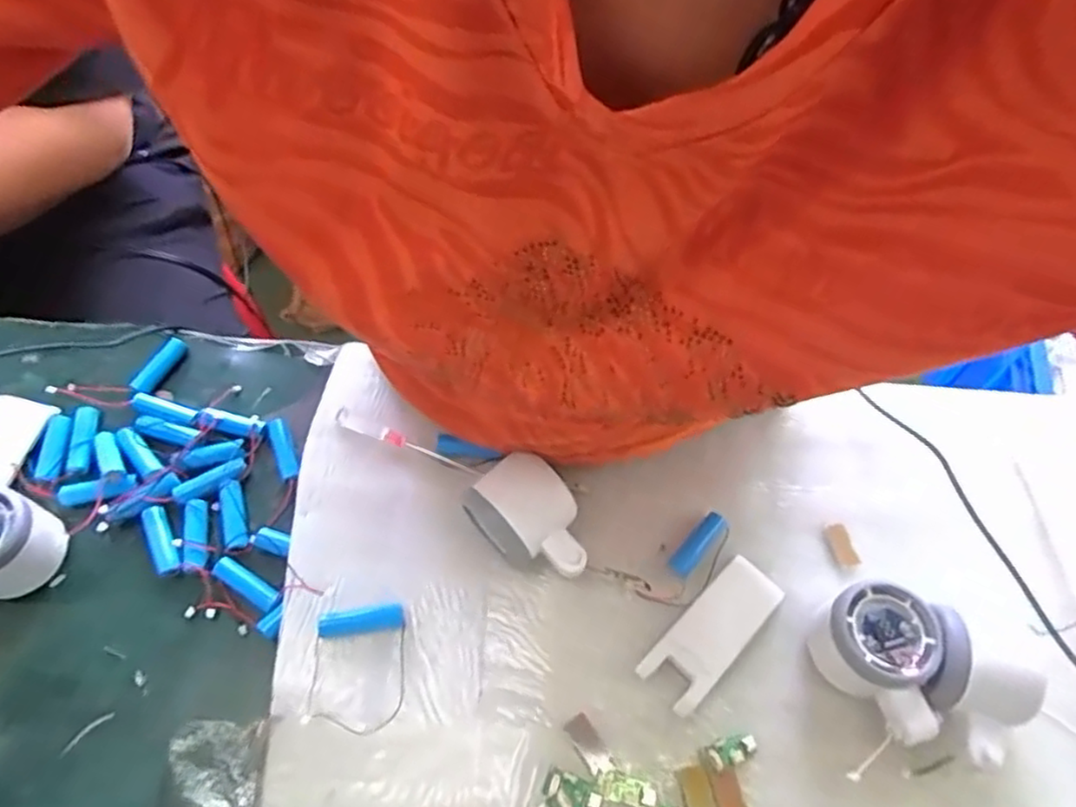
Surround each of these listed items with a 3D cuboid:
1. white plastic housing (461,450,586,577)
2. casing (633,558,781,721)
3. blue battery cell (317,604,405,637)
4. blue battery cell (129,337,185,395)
[{"bbox_3d":[-0.004,0.077,0.428,0.051,0.051,0.082,-36,66,-21],"label":"white plastic housing"},{"bbox_3d":[0.108,0.138,0.416,0.039,0.011,0.101,40,66,20],"label":"casing"},{"bbox_3d":[-0.107,0.132,0.410,0.050,0.014,0.014,-8,60,-7],"label":"blue battery cell"},{"bbox_3d":[-0.289,-0.029,0.517,0.012,0.018,0.050,17,60,8],"label":"blue battery cell"}]

